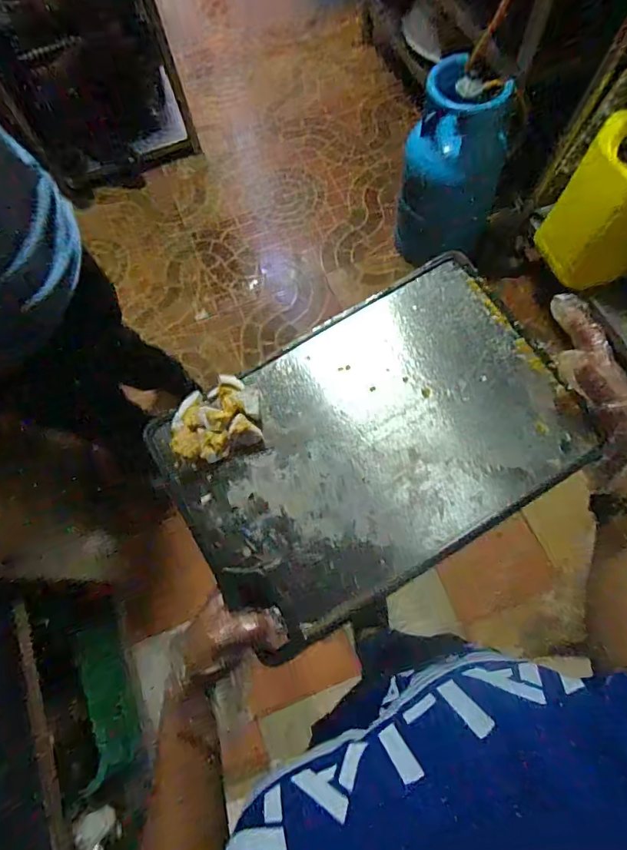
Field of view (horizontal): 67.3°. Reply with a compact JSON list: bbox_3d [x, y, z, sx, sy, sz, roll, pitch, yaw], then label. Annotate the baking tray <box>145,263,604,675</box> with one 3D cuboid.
[{"bbox_3d":[0.053,0.010,0.418,0.342,0.030,0.233,-31,72,-8],"label":"baking tray"}]

